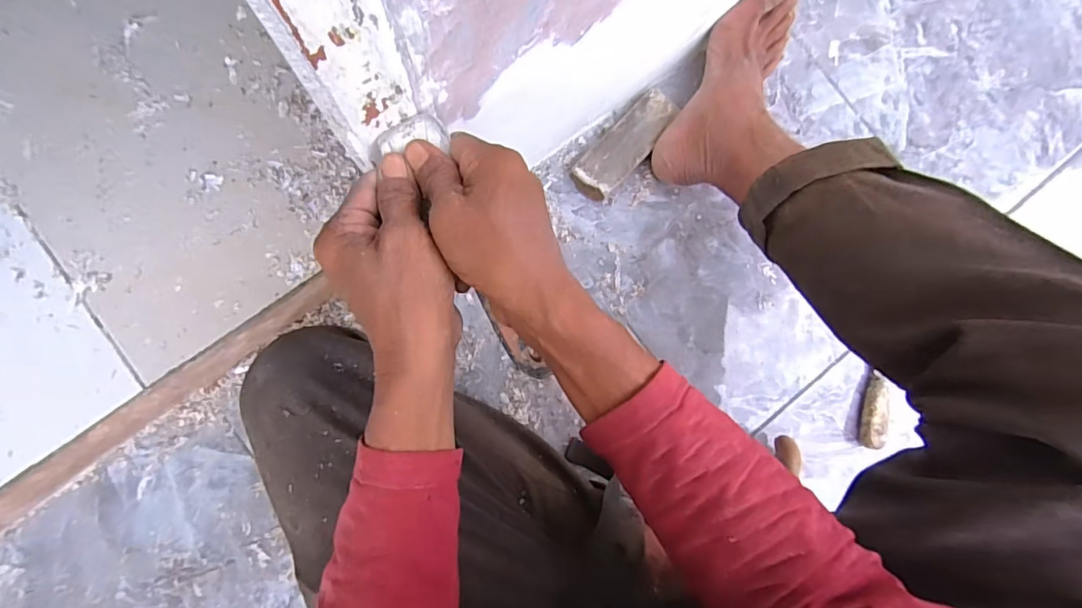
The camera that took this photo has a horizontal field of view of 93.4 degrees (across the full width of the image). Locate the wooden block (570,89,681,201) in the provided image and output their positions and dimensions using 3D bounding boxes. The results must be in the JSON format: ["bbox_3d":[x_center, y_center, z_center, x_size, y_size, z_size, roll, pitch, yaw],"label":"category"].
[{"bbox_3d":[0.099,-0.184,0.594,0.051,0.028,0.144,44,81,1],"label":"wooden block"}]

